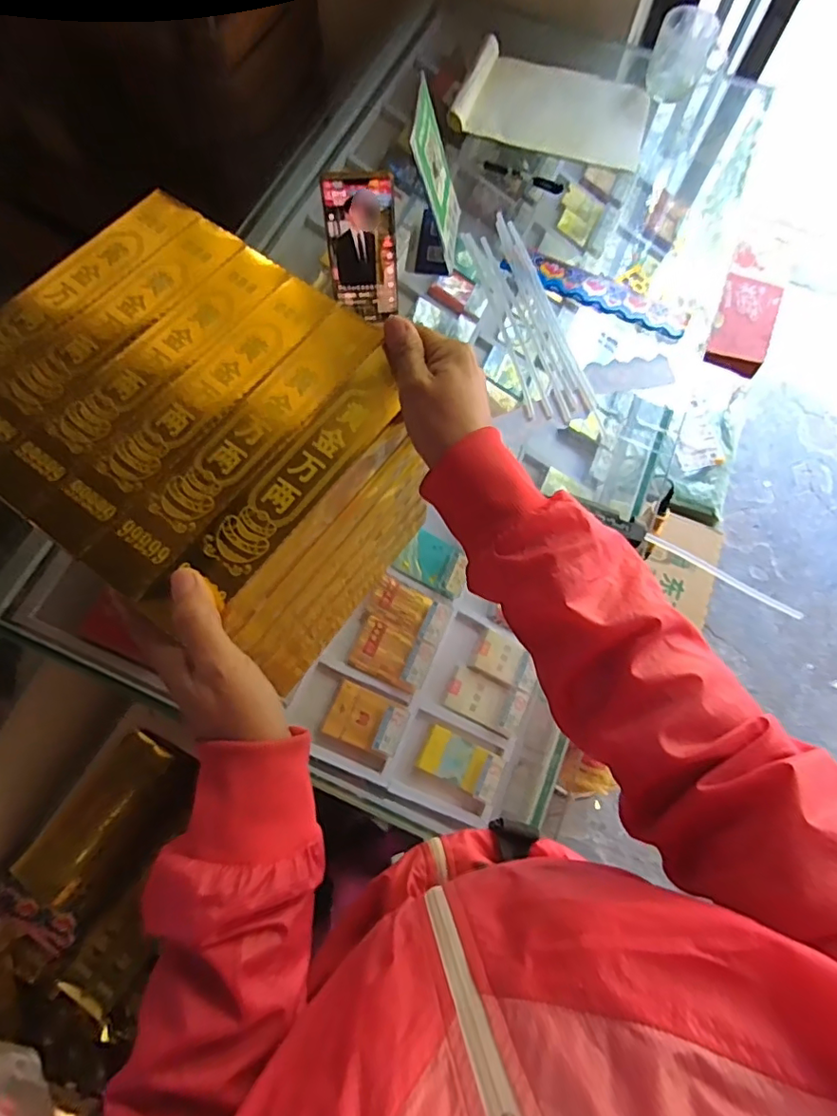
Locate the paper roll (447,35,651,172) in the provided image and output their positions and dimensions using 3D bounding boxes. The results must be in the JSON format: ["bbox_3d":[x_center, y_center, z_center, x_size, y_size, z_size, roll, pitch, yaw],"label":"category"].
[{"bbox_3d":[0.194,-0.660,0.809,0.282,0.029,0.179,17,71,4],"label":"paper roll"}]

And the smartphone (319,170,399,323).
[{"bbox_3d":[-0.061,-0.338,0.606,0.074,0.143,0.007,-4,43,-1],"label":"smartphone"}]

